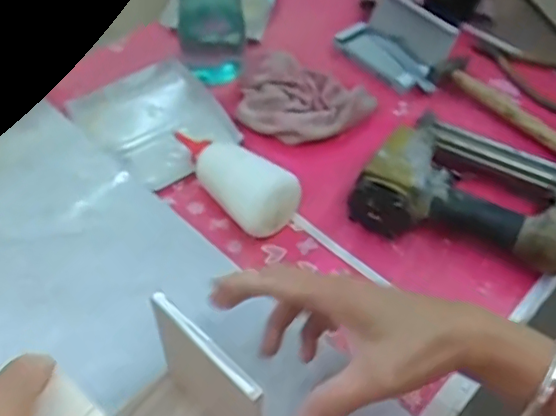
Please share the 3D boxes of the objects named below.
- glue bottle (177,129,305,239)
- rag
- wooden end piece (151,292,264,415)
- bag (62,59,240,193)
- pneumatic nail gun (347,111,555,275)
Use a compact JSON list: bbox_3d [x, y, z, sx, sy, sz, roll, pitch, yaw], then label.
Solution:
[{"bbox_3d":[-0.046,-0.041,0.539,0.066,0.053,0.167,-29,58,-25],"label":"glue bottle"},{"bbox_3d":[0.019,-0.125,0.629,0.155,0.027,0.112,24,53,15],"label":"rag"},{"bbox_3d":[-0.046,0.110,0.357,0.094,0.122,0.007,38,57,24],"label":"wooden end piece"},{"bbox_3d":[-0.133,-0.098,0.614,0.159,0.022,0.135,37,57,24],"label":"bag"},{"bbox_3d":[0.202,-0.019,0.529,0.249,0.064,0.155,16,51,9],"label":"pneumatic nail gun"}]

